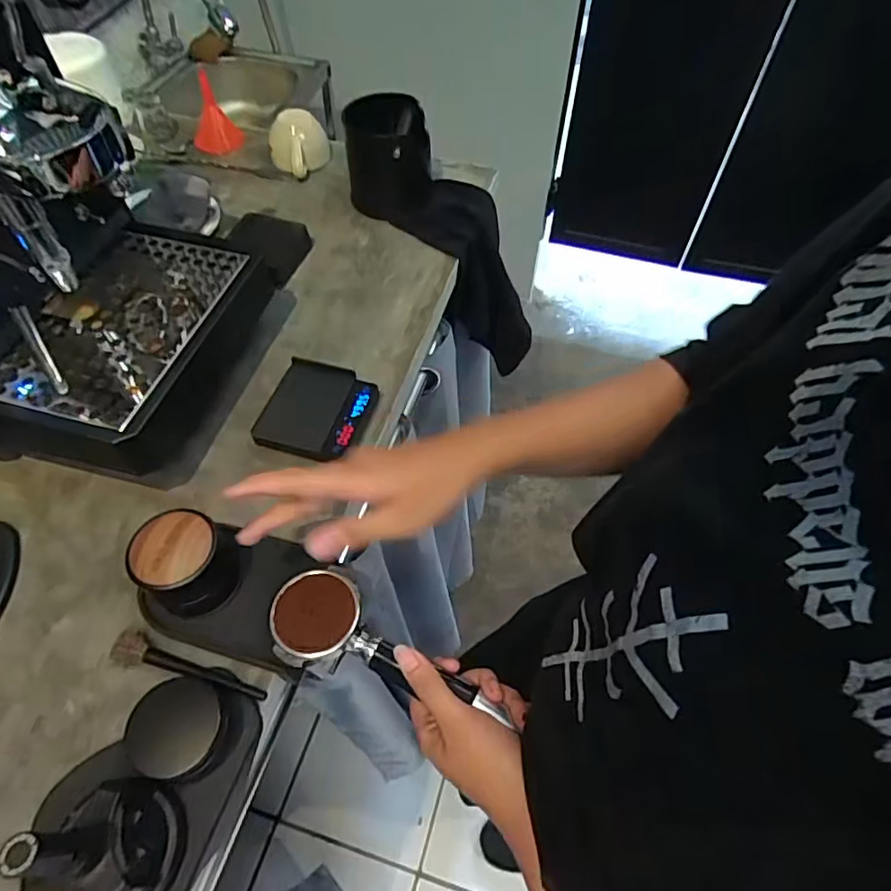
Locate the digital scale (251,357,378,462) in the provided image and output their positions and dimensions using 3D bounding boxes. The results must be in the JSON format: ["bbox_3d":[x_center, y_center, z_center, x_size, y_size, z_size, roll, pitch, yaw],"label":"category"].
[{"bbox_3d":[-0.126,-0.036,0.556,0.096,0.023,0.098,12,56,7],"label":"digital scale"}]

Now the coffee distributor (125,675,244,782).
[{"bbox_3d":[-0.179,0.191,0.388,0.056,0.038,0.063,9,56,5],"label":"coffee distributor"}]

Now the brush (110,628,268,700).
[{"bbox_3d":[-0.192,0.169,0.428,0.124,0.018,0.025,14,56,9],"label":"brush"}]

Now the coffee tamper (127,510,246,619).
[{"bbox_3d":[-0.200,0.088,0.443,0.071,0.062,0.064,-37,64,-23],"label":"coffee tamper"}]

